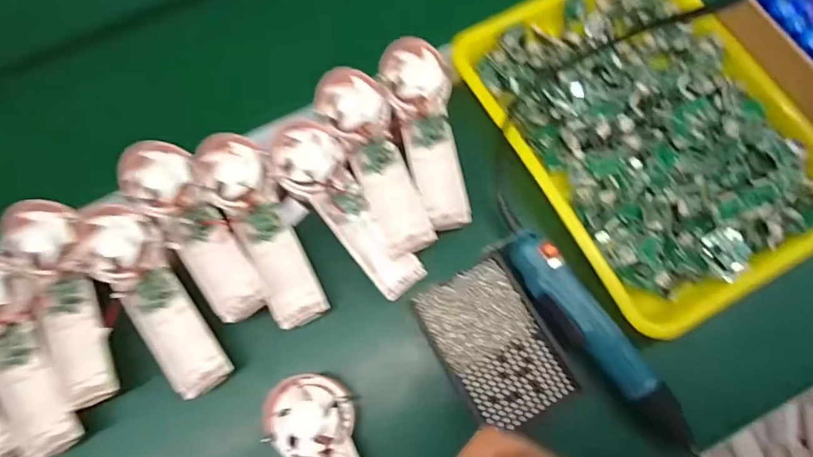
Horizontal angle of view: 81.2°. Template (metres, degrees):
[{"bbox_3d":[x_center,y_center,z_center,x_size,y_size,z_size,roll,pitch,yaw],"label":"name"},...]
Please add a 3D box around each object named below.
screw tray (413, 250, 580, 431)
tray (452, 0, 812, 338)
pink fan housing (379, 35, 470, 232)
[{"bbox_3d":[0.075,0.096,0.399,0.089,0.012,0.129,-28,75,-8],"label":"screw tray"},{"bbox_3d":[0.223,-0.099,0.440,0.246,0.041,0.338,-28,75,-8],"label":"tray"},{"bbox_3d":[0.022,-0.089,0.435,0.060,0.030,0.177,-12,73,-4],"label":"pink fan housing"}]

